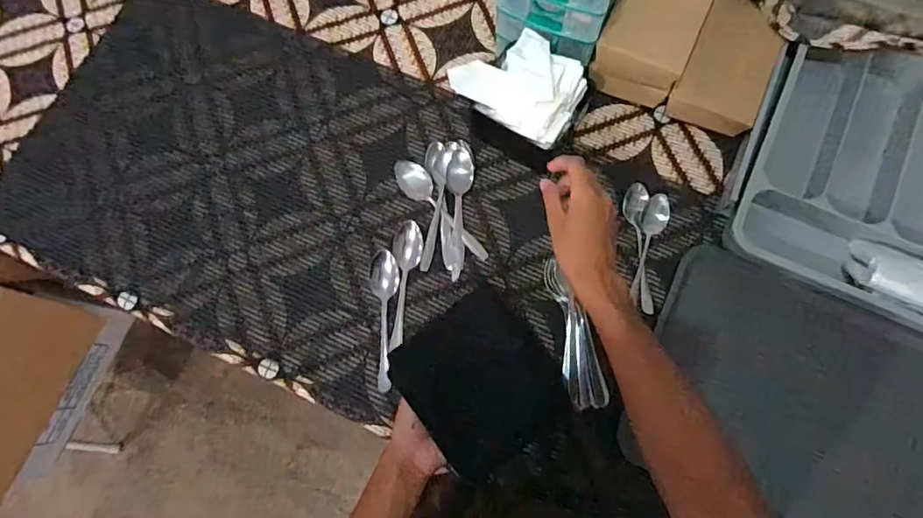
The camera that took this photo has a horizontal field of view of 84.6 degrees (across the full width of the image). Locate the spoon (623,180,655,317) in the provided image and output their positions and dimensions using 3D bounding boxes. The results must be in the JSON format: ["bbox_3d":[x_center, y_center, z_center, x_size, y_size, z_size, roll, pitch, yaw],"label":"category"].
[{"bbox_3d":[0.226,-0.015,0.642,0.032,0.021,0.161,1,76,2],"label":"spoon"}]

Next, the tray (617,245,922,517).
[{"bbox_3d":[0.403,0.171,0.585,0.361,0.024,0.270,24,78,7],"label":"tray"}]

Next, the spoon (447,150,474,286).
[{"bbox_3d":[-0.004,-0.059,0.658,0.034,0.030,0.165,3,76,2],"label":"spoon"}]

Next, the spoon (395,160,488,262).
[{"bbox_3d":[-0.024,-0.066,0.664,0.167,0.023,0.038,44,81,11],"label":"spoon"}]

